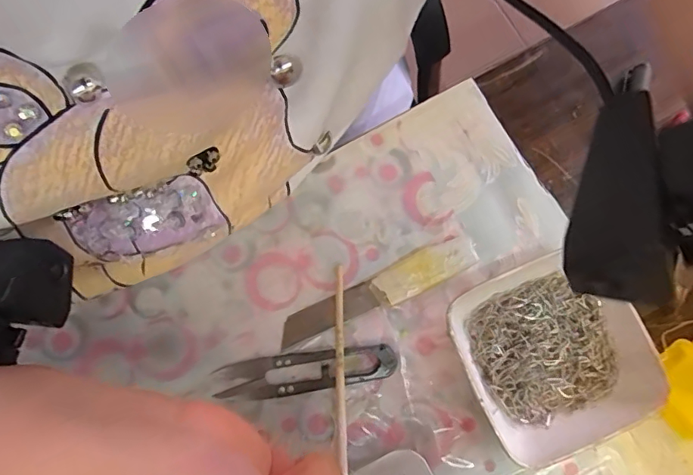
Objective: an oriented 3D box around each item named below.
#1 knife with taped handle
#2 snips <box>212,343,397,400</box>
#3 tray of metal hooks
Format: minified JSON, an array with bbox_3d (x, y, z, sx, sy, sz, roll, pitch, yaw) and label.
[{"bbox_3d":[0.018,0.032,0.287,0.121,0.013,0.022,-26,81,-6],"label":"knife with taped handle"},{"bbox_3d":[-0.022,0.077,0.282,0.100,0.005,0.022,-7,79,-2],"label":"snips"},{"bbox_3d":[0.112,0.065,0.273,0.094,0.024,0.100,-25,80,-5],"label":"tray of metal hooks"}]

